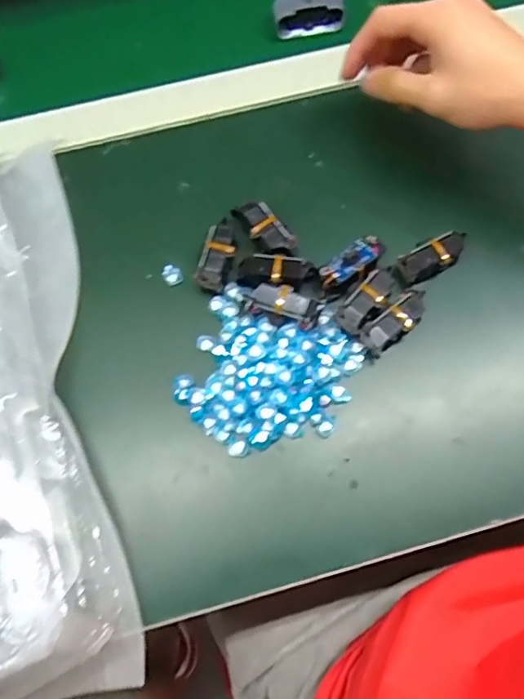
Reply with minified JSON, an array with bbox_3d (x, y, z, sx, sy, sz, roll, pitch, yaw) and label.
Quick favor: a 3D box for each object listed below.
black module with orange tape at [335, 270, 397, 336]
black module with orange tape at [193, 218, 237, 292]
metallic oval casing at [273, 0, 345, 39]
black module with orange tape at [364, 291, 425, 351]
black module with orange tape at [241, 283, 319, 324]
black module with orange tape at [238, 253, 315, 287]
[{"bbox_3d":[0.074,-0.036,0.362,0.021,0.015,0.055,37,76,13],"label":"black module with orange tape"},{"bbox_3d":[-0.031,-0.065,0.375,0.022,0.018,0.049,13,71,6],"label":"black module with orange tape"},{"bbox_3d":[0.040,-0.285,0.448,0.058,0.025,0.021,0,70,2],"label":"metallic oval casing"},{"bbox_3d":[0.091,-0.020,0.355,0.046,0.018,0.021,-43,74,-12],"label":"black module with orange tape"},{"bbox_3d":[0.013,-0.031,0.360,0.047,0.018,0.018,18,72,8],"label":"black module with orange tape"},{"bbox_3d":[0.010,-0.053,0.370,0.049,0.017,0.022,8,71,5],"label":"black module with orange tape"}]

